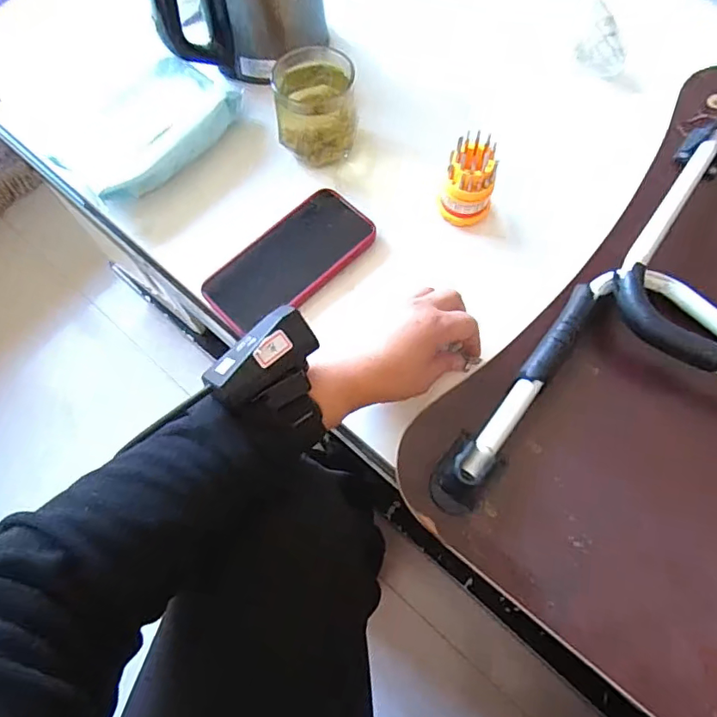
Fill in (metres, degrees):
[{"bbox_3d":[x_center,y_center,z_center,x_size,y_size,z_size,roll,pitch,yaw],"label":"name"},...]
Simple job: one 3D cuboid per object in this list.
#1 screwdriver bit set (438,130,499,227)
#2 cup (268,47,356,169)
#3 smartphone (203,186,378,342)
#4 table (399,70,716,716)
[{"bbox_3d":[0.103,-0.159,0.457,0.048,0.076,0.043,17,69,7],"label":"screwdriver bit set"},{"bbox_3d":[-0.042,-0.251,0.492,0.079,0.076,0.084,-4,68,0],"label":"cup"},{"bbox_3d":[-0.061,-0.090,0.454,0.159,0.018,0.079,-40,72,-13],"label":"smartphone"},{"bbox_3d":[0.342,-0.010,0.402,0.359,0.052,0.586,37,71,15],"label":"table"}]

